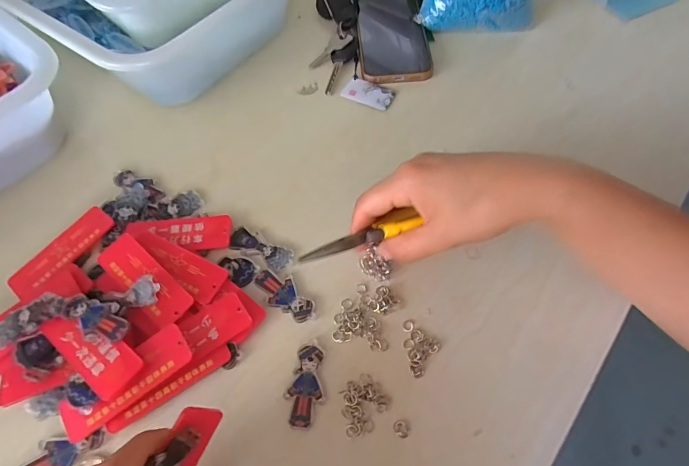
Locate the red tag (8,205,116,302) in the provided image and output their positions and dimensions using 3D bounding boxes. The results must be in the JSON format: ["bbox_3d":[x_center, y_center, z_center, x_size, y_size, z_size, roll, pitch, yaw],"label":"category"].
[{"bbox_3d":[-0.221,0.014,0.305,0.030,0.005,0.082,35,67,21],"label":"red tag"}]

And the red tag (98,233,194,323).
[{"bbox_3d":[-0.147,0.033,0.286,0.086,0.004,0.028,37,71,21],"label":"red tag"}]

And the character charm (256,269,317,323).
[{"bbox_3d":[-0.044,0.045,0.285,0.024,0.004,0.052,-37,64,-18],"label":"character charm"}]

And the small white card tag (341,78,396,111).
[{"bbox_3d":[0.024,-0.139,0.388,0.049,0.004,0.030,25,64,17],"label":"small white card tag"}]

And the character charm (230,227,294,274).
[{"bbox_3d":[-0.065,0.012,0.305,0.053,0.004,0.021,26,64,17],"label":"character charm"}]

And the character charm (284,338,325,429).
[{"bbox_3d":[-0.025,0.098,0.255,0.023,0.004,0.052,5,60,6],"label":"character charm"}]

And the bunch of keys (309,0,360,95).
[{"bbox_3d":[-0.009,-0.216,0.419,0.048,0.027,0.152,1,59,4],"label":"bunch of keys"}]

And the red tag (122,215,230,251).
[{"bbox_3d":[-0.131,0.001,0.310,0.080,0.006,0.032,-5,59,-3],"label":"red tag"}]

